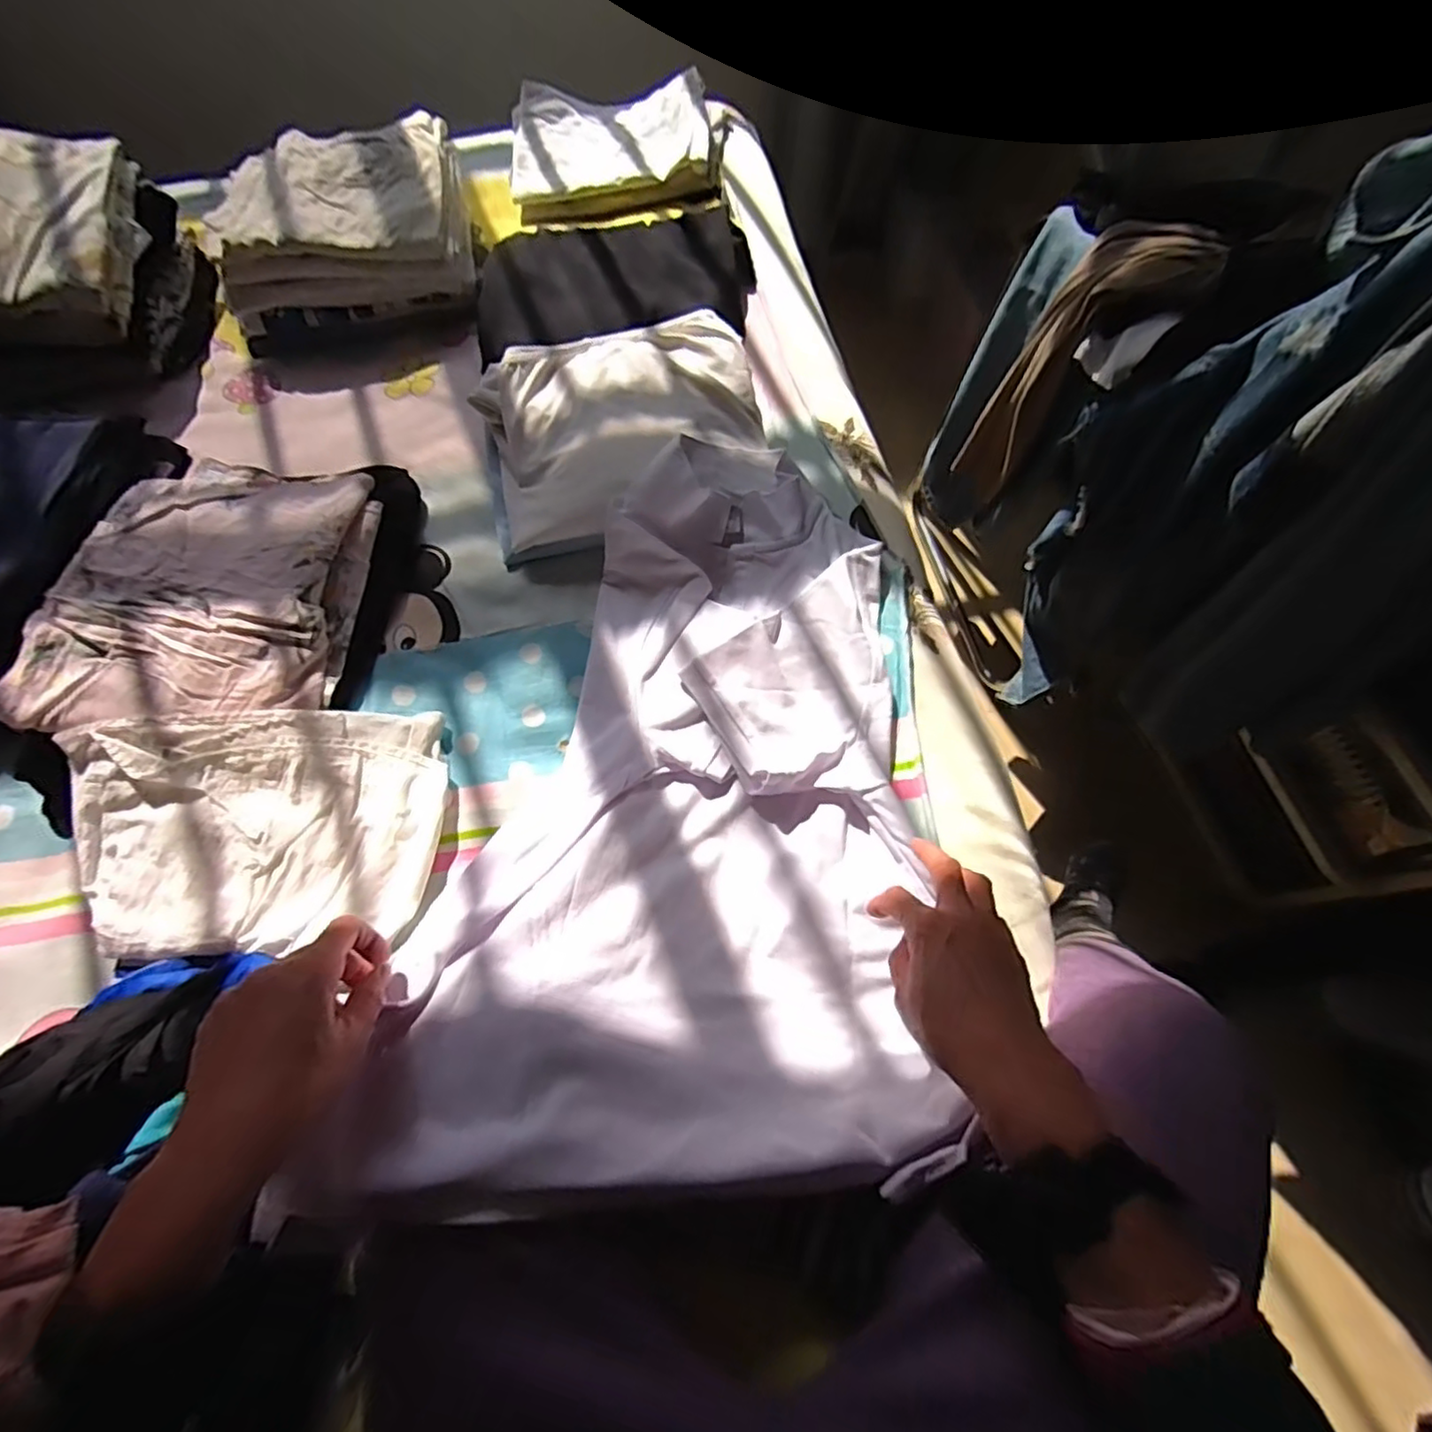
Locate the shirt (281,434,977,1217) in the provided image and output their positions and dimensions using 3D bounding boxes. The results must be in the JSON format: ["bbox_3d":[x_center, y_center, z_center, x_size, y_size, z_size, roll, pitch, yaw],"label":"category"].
[{"bbox_3d":[-0.010,0.017,0.533,0.349,0.132,0.629,6,67,3],"label":"shirt"}]

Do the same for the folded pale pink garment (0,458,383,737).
[{"bbox_3d":[-0.488,-0.132,0.625,0.269,0.049,0.313,4,66,-4],"label":"folded pale pink garment"}]

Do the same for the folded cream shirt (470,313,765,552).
[{"bbox_3d":[-0.099,-0.320,0.719,0.307,0.064,0.251,-17,68,-7],"label":"folded cream shirt"}]

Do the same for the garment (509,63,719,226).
[{"bbox_3d":[-0.148,-0.826,0.939,0.298,0.069,0.240,-4,67,-1],"label":"garment"}]

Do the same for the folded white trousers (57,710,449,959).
[{"bbox_3d":[-0.401,0.103,0.564,0.307,0.059,0.213,-4,67,-1],"label":"folded white trousers"}]

